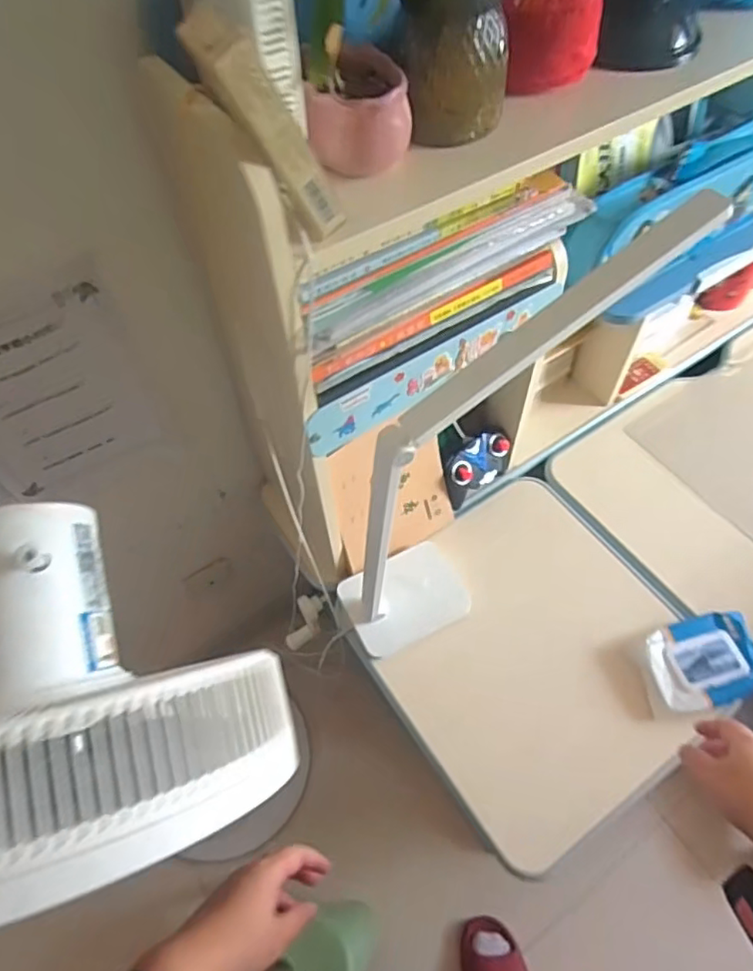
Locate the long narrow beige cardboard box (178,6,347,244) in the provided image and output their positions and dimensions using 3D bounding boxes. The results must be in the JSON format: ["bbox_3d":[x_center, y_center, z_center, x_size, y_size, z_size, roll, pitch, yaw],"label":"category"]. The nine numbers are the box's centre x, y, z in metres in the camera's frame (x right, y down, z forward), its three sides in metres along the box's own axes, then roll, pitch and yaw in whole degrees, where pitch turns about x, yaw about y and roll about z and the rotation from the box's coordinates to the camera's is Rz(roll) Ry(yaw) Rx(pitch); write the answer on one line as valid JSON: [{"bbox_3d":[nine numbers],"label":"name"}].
[{"bbox_3d":[-0.068,-0.232,0.402,0.032,0.149,0.051,-32,59,9],"label":"long narrow beige cardboard box"}]

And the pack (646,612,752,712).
[{"bbox_3d":[0.441,0.233,0.805,0.152,0.030,0.108,-17,58,-9],"label":"pack"}]

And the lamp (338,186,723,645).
[{"bbox_3d":[0.116,-0.017,0.658,0.349,0.539,0.108,-27,60,-15],"label":"lamp"}]

